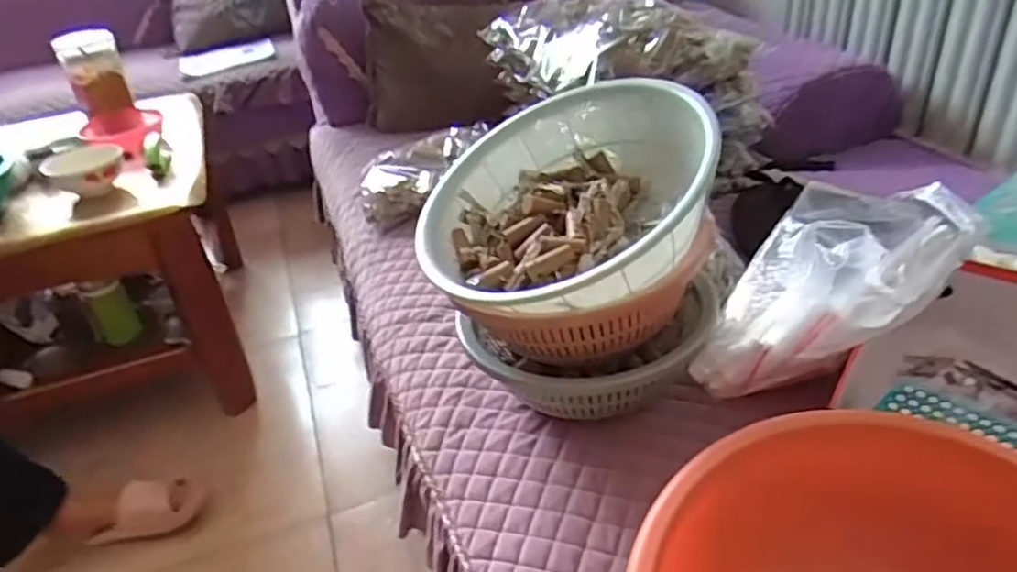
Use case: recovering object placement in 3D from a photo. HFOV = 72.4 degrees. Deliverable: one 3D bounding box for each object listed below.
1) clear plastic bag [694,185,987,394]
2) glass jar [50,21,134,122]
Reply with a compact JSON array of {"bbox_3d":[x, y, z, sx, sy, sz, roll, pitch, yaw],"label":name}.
[{"bbox_3d":[0.380,-0.007,0.817,0.222,0.143,0.354,23,43,36],"label":"clear plastic bag"},{"bbox_3d":[-0.913,-0.464,1.538,0.116,0.202,0.126,-23,37,-24],"label":"glass jar"}]

